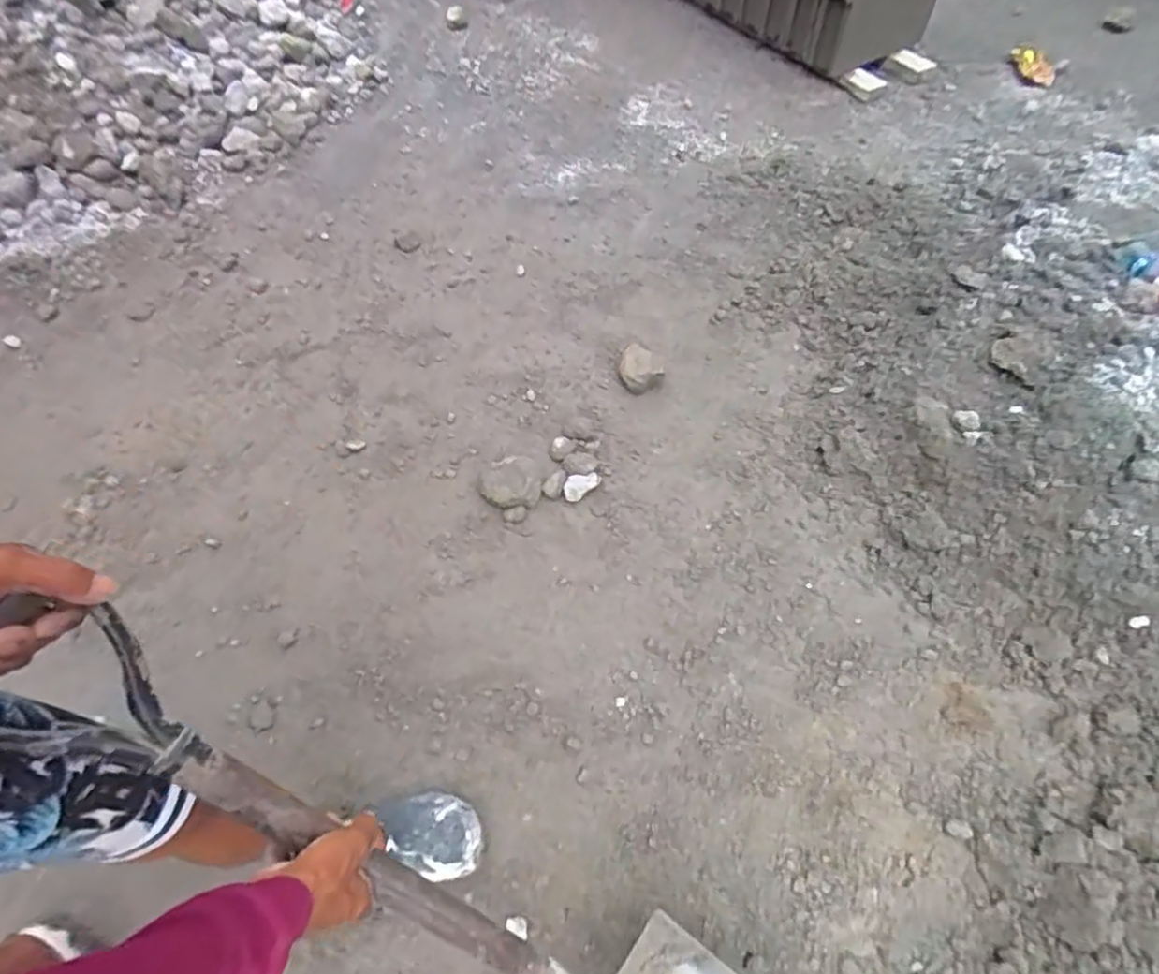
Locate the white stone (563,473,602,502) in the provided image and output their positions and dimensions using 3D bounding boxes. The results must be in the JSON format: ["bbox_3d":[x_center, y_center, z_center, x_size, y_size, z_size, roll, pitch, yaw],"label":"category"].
[{"bbox_3d":[0.007,0.000,1.240,0.080,0.035,0.050,-11,57,-4],"label":"white stone"}]

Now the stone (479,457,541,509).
[{"bbox_3d":[-0.136,-0.008,1.235,0.121,0.060,0.113,-16,58,-7],"label":"stone"}]

